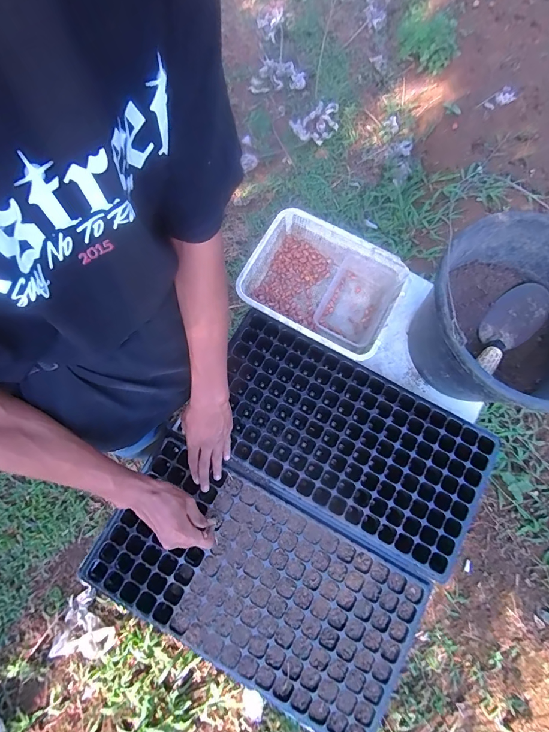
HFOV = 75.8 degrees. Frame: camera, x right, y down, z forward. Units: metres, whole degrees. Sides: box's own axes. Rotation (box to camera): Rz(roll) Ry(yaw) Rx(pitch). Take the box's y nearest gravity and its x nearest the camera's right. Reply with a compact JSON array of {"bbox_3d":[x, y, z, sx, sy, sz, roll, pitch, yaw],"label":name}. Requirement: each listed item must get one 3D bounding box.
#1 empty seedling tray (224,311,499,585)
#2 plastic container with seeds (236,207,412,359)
[{"bbox_3d":[0.116,0.128,0.645,0.497,0.058,0.260,28,75,8],"label":"empty seedling tray"},{"bbox_3d":[0.094,-0.150,0.686,0.275,0.089,0.217,30,76,3],"label":"plastic container with seeds"}]

